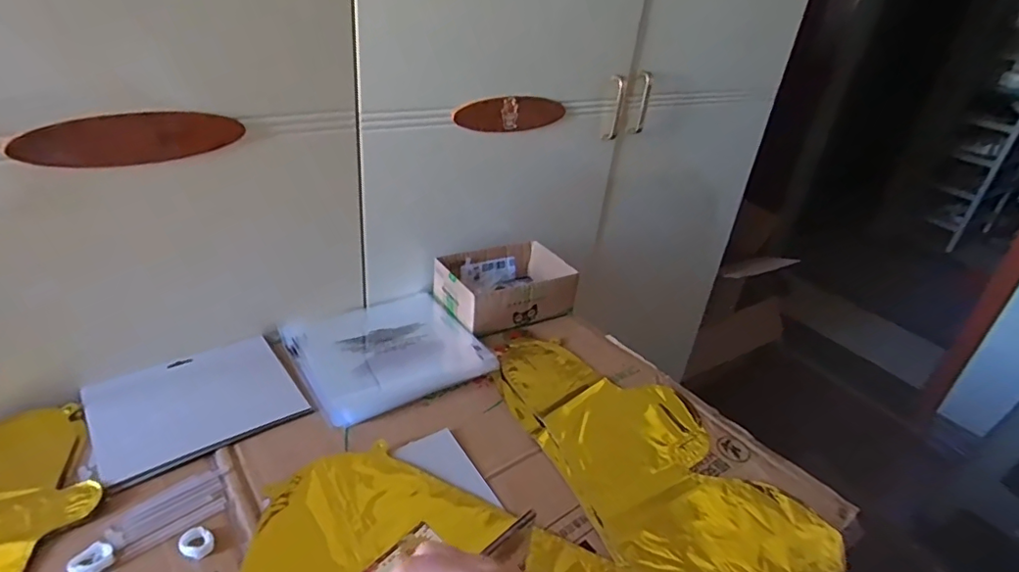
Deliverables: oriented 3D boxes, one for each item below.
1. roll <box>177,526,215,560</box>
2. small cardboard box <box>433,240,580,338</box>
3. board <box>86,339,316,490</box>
[{"bbox_3d":[-0.266,0.216,0.464,0.025,0.008,0.031,-17,39,-35],"label":"roll"},{"bbox_3d":[-0.009,-0.004,0.833,0.186,0.062,0.150,-11,36,-28],"label":"small cardboard box"},{"bbox_3d":[-0.346,0.127,0.609,0.191,0.006,0.161,-19,40,-36],"label":"board"}]

